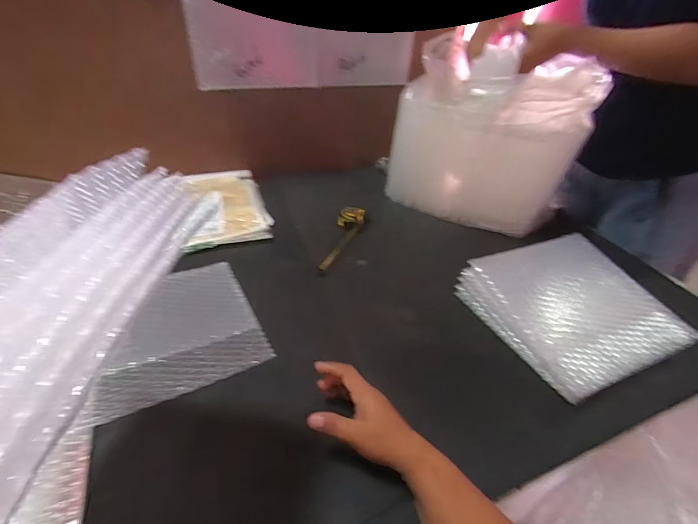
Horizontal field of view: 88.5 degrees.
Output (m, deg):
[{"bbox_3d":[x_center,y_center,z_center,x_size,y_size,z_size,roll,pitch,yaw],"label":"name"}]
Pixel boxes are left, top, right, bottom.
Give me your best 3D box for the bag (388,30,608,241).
[{"bbox_3d":[0.258,-0.234,0.710,0.340,0.329,0.112,11,39,10],"label":"bag"}]

